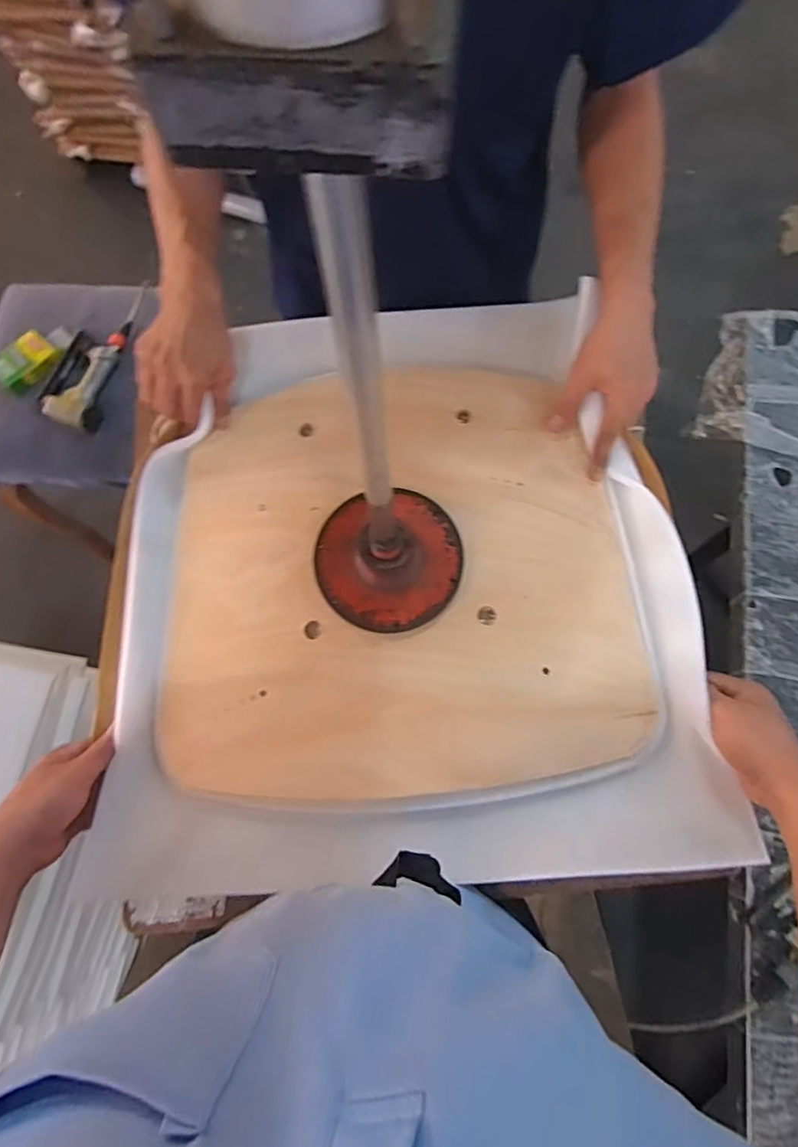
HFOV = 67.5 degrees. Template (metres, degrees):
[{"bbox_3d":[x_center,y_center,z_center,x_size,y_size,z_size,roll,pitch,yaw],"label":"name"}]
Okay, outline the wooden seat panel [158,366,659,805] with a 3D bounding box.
[{"bbox_3d":[-0.005,-0.007,0.594,0.459,0.047,0.424,-7,71,0],"label":"wooden seat panel"}]

